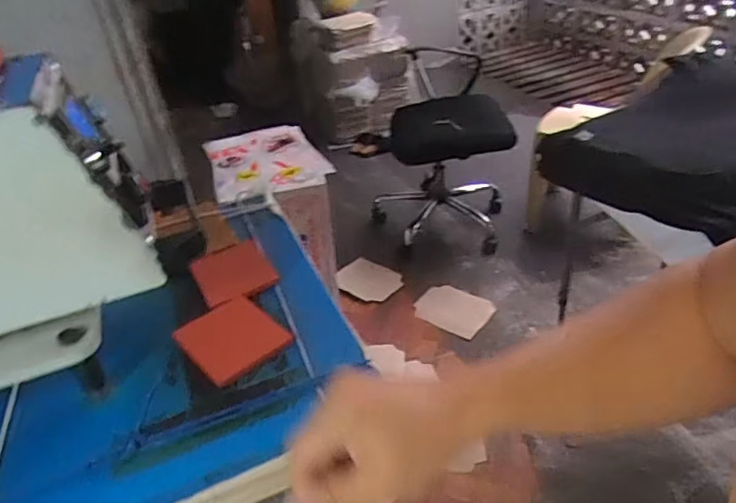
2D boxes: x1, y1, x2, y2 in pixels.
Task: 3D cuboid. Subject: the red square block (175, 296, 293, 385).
[{"bbox_3d":[-0.126,0.079,0.512,0.079,0.007,0.094,-32,42,-31],"label":"red square block"}]

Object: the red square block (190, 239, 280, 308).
[{"bbox_3d":[-0.148,0.019,0.598,0.077,0.014,0.085,-22,38,-21],"label":"red square block"}]

